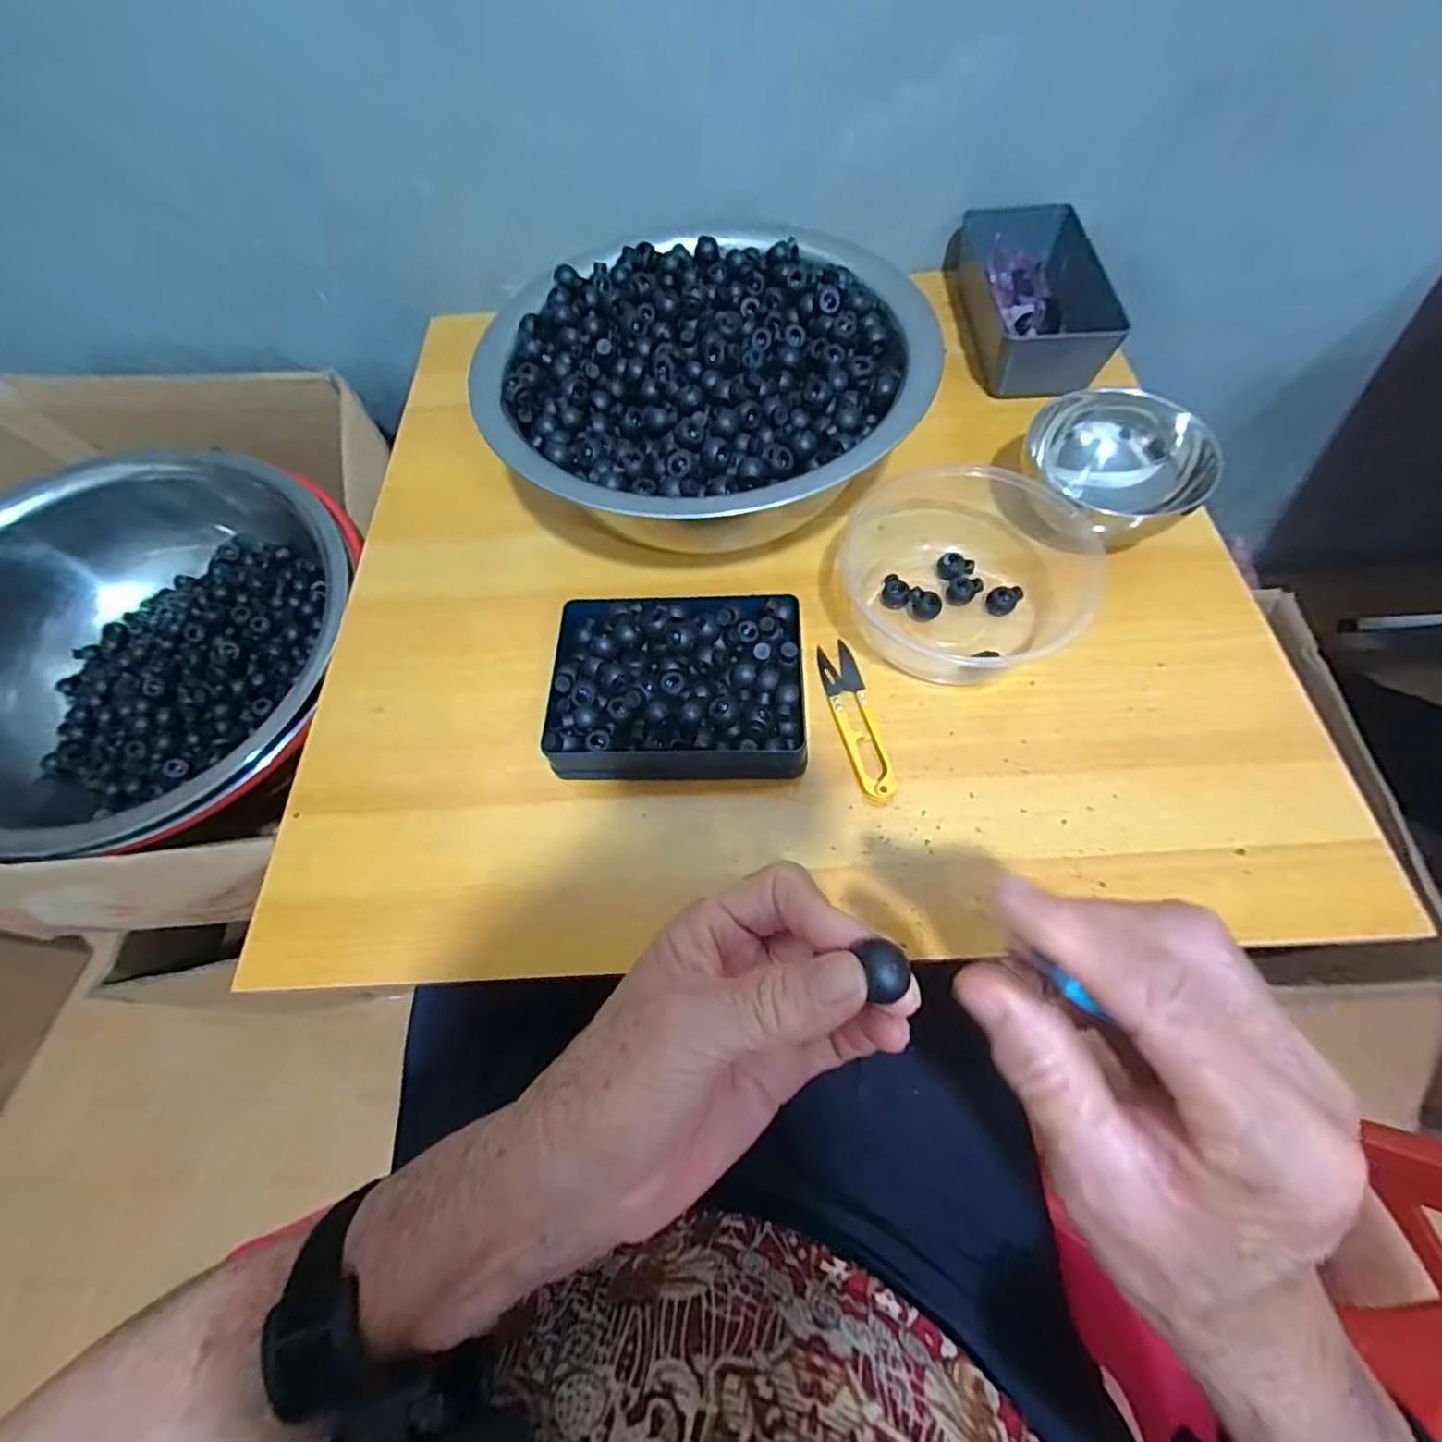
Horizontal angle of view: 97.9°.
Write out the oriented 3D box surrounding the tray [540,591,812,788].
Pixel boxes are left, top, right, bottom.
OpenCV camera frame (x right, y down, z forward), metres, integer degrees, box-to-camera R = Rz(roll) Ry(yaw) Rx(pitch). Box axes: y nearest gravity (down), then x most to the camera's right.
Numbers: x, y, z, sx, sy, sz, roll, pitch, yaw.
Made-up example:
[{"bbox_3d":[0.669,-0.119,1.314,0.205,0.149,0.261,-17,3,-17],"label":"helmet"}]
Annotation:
[{"bbox_3d":[-0.025,-0.020,0.370,0.145,0.037,0.113,-1,63,3],"label":"tray"}]

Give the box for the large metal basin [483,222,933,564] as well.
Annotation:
[{"bbox_3d":[-0.007,-0.217,0.446,0.278,0.098,0.278,-2,63,3],"label":"large metal basin"}]

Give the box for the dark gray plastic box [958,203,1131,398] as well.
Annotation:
[{"bbox_3d":[0.254,-0.342,0.507,0.097,0.048,0.183,-1,63,3],"label":"dark gray plastic box"}]

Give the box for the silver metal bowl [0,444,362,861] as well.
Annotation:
[{"bbox_3d":[-0.447,-0.057,0.493,0.312,0.105,0.315,-2,63,3],"label":"silver metal bowl"}]

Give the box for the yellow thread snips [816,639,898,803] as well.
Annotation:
[{"bbox_3d":[0.079,-0.004,0.371,0.022,0.009,0.105,-11,63,-2],"label":"yellow thread snips"}]

